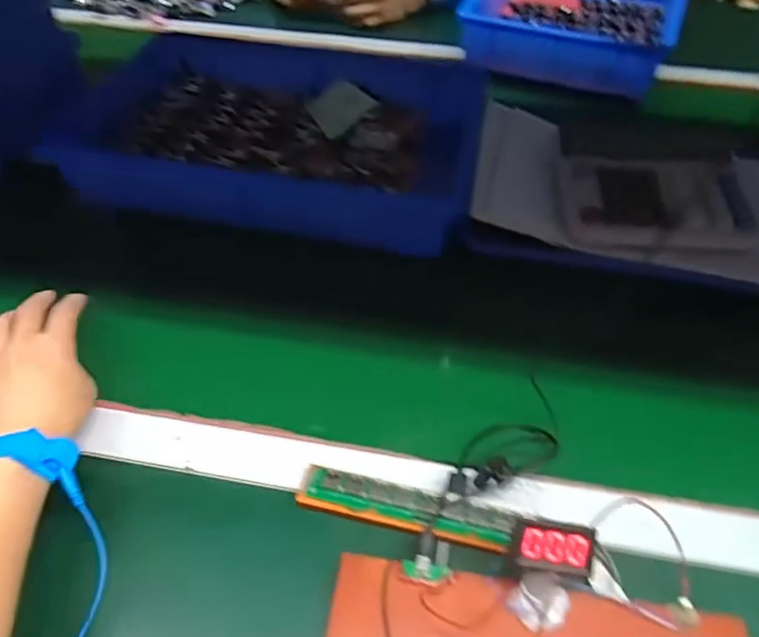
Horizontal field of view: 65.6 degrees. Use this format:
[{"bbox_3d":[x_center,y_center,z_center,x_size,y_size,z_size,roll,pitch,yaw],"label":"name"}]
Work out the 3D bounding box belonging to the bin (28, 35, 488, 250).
[{"bbox_3d":[-0.111,-0.210,0.674,0.439,0.083,0.312,6,49,4],"label":"bin"}]

